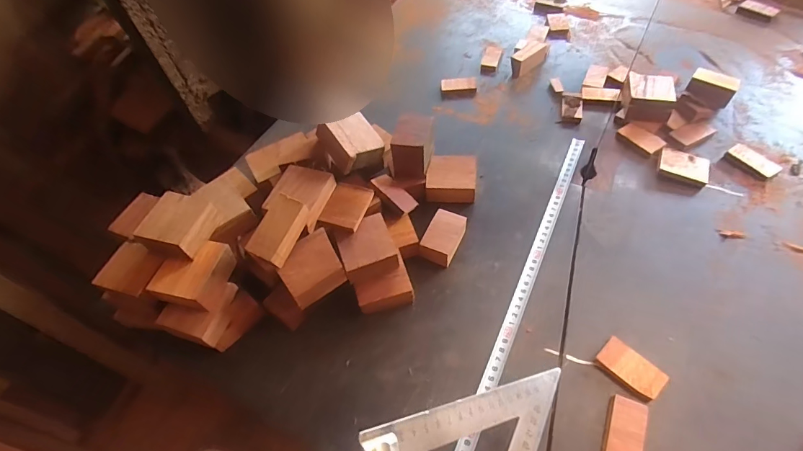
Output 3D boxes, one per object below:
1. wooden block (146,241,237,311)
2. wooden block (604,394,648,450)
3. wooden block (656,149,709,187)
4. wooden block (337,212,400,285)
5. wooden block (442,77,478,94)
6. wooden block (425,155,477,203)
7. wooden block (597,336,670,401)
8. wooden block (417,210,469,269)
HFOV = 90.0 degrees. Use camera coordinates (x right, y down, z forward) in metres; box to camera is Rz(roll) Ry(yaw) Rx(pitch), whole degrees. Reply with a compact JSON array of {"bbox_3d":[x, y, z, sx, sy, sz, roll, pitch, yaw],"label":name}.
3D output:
[{"bbox_3d":[-0.203,0.047,0.389,0.060,0.028,0.061,7,57,12],"label":"wooden block"},{"bbox_3d":[0.188,0.174,0.338,0.027,0.011,0.054,18,58,17],"label":"wooden block"},{"bbox_3d":[0.349,-0.073,0.497,0.056,0.013,0.042,21,59,18],"label":"wooden block"},{"bbox_3d":[-0.035,0.027,0.426,0.056,0.031,0.064,-18,55,-6],"label":"wooden block"},{"bbox_3d":[0.091,-0.220,0.630,0.055,0.010,0.027,-3,54,2],"label":"wooden block"},{"bbox_3d":[0.063,-0.058,0.508,0.060,0.029,0.062,3,54,6],"label":"wooden block"},{"bbox_3d":[0.209,0.132,0.368,0.032,0.011,0.053,-38,60,-21],"label":"wooden block"},{"bbox_3d":[0.046,0.016,0.457,0.036,0.027,0.063,23,59,20],"label":"wooden block"}]

